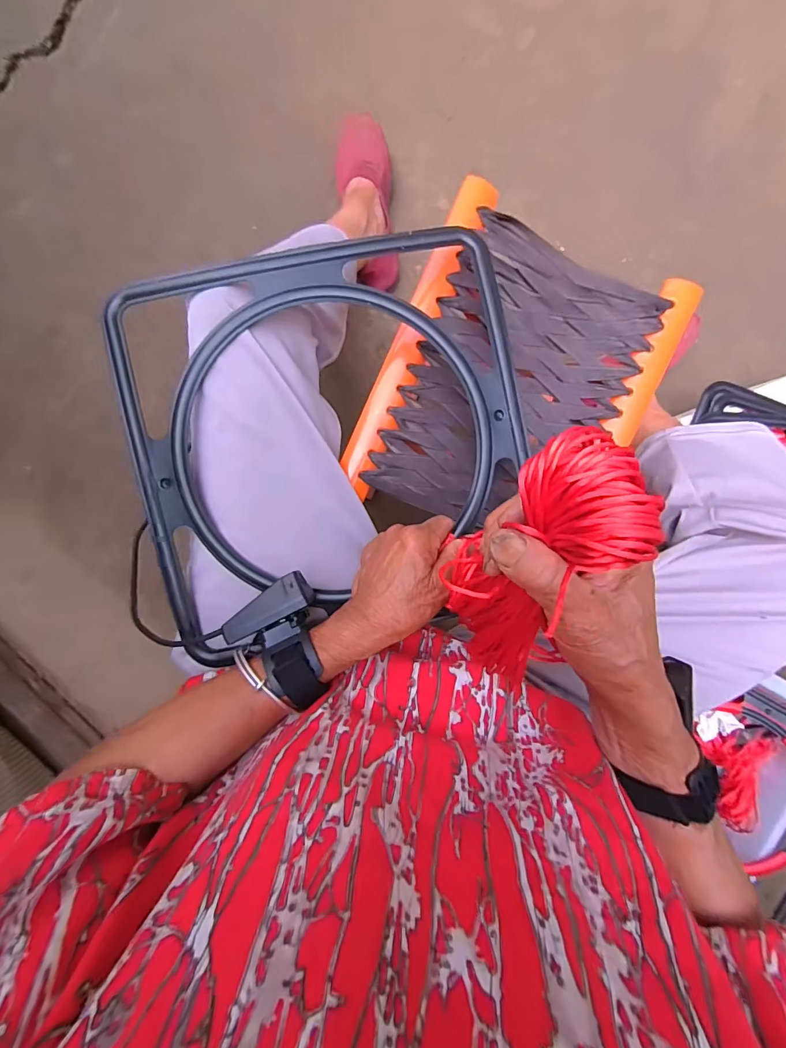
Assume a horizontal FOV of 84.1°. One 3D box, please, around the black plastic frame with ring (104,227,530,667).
[{"bbox_3d":[-0.049,-0.068,0.368,0.327,0.022,0.318,-12,95,-1],"label":"black plastic frame with ring"}]

